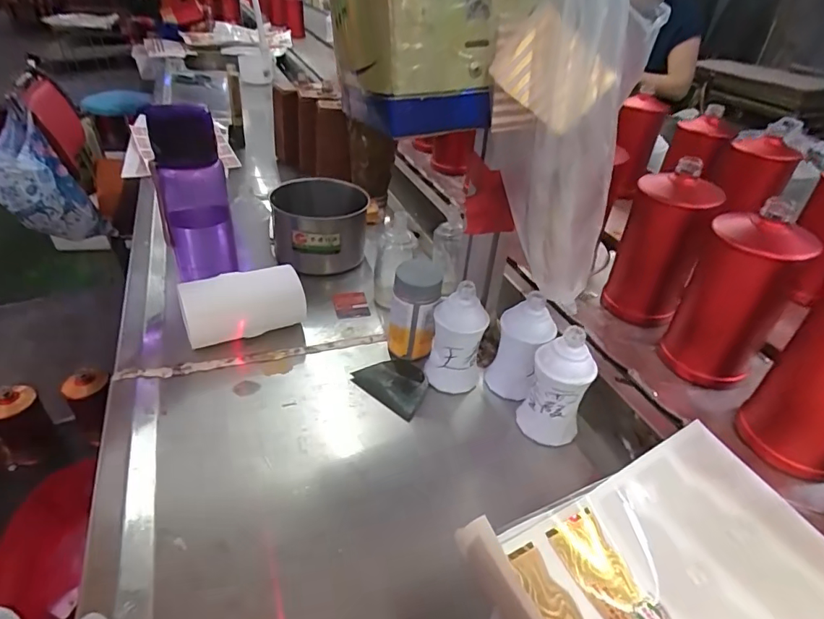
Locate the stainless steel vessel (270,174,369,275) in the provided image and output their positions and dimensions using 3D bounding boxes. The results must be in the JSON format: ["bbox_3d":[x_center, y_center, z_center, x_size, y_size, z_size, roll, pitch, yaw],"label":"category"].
[{"bbox_3d":[-0.132,-0.120,0.707,0.134,0.096,0.131,-2,37,-5],"label":"stainless steel vessel"}]

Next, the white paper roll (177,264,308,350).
[{"bbox_3d":[-0.194,0.001,0.560,0.137,0.066,0.064,-18,41,-24],"label":"white paper roll"}]

